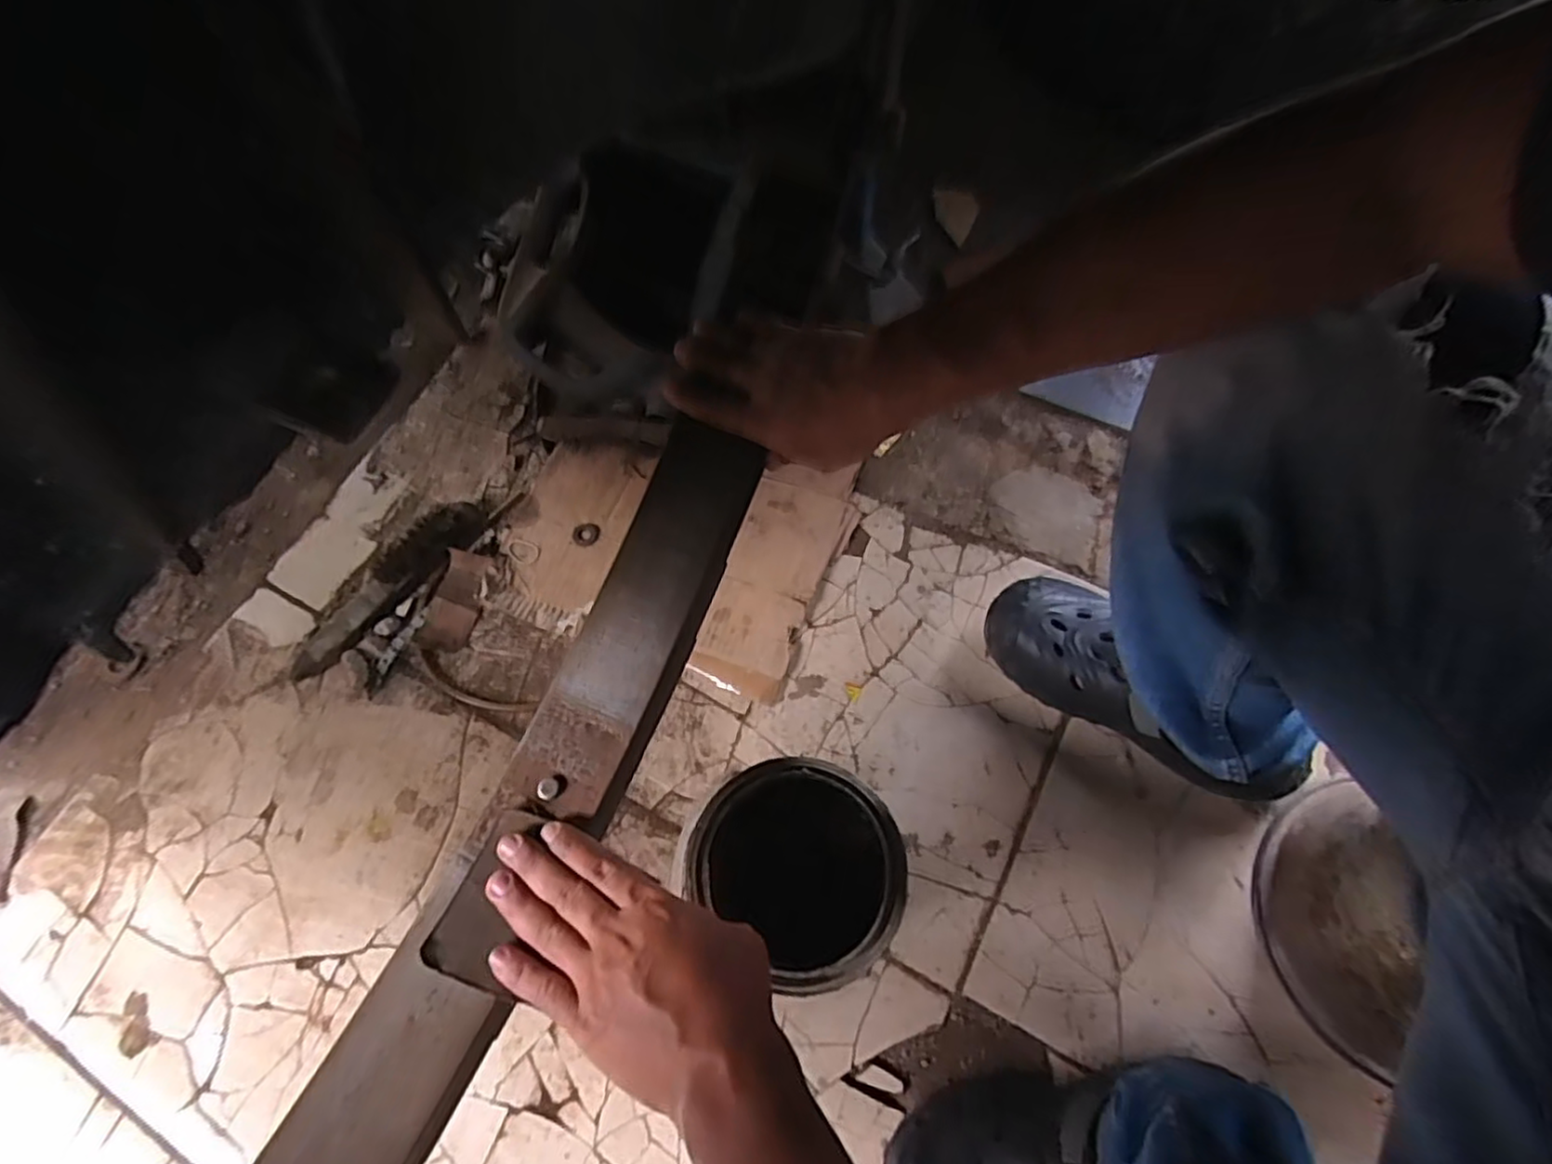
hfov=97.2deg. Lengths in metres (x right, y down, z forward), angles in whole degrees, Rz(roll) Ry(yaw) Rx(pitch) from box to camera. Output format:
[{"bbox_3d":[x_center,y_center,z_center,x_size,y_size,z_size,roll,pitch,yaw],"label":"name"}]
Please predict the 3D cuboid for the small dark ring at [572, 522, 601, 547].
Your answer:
[{"bbox_3d":[-0.207,-0.052,0.748,0.030,0.004,0.026,-15,66,-3],"label":"small dark ring"}]

